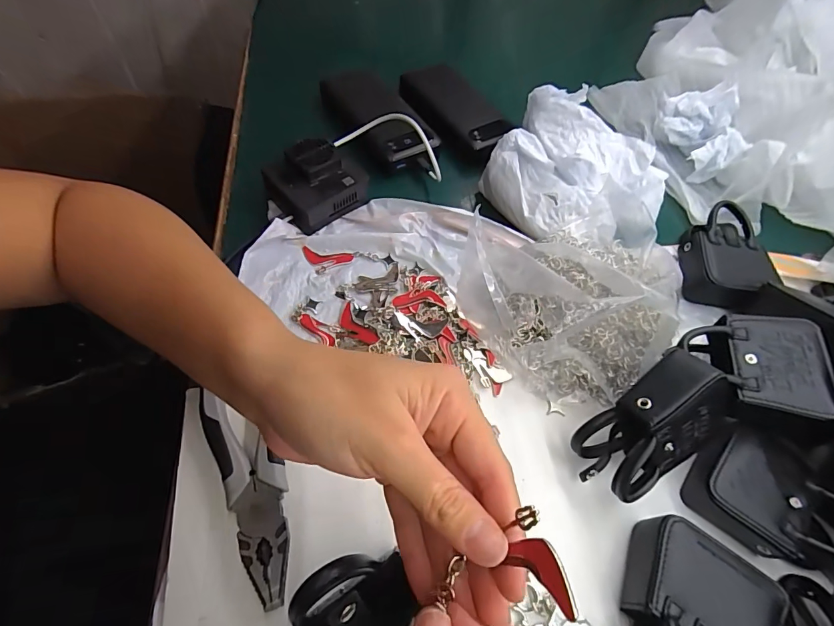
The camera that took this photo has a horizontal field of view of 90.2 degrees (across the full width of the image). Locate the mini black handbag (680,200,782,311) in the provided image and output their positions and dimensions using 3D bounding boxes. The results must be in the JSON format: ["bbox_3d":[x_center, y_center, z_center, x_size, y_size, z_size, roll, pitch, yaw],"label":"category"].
[{"bbox_3d":[0.293,-0.051,0.396,0.068,0.039,0.110,15,58,2],"label":"mini black handbag"}]

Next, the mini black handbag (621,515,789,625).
[{"bbox_3d":[0.159,0.180,0.246,0.080,0.042,0.098,37,62,15],"label":"mini black handbag"}]

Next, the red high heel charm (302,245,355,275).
[{"bbox_3d":[-0.083,-0.046,0.378,0.047,0.004,0.026,8,59,-2],"label":"red high heel charm"}]

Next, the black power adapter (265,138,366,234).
[{"bbox_3d":[-0.096,-0.125,0.395,0.079,0.042,0.069,-36,69,-24],"label":"black power adapter"}]

